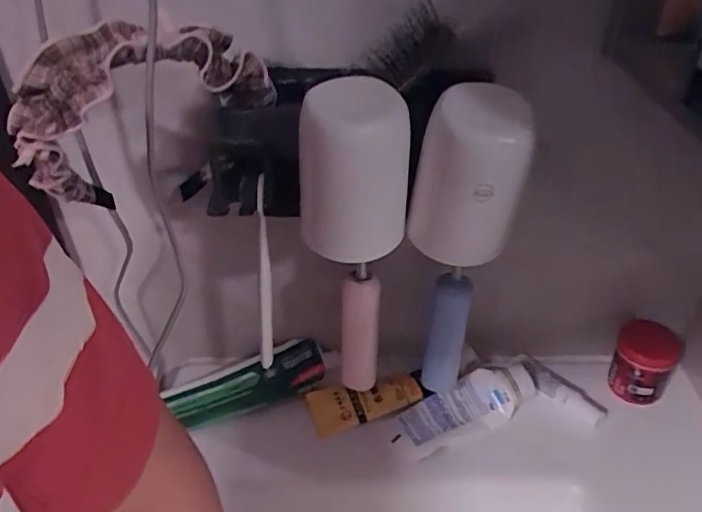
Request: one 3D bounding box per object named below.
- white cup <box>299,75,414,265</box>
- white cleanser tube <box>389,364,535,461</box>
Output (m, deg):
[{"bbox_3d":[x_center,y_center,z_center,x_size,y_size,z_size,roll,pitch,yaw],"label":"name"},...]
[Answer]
[{"bbox_3d":[-0.002,-0.047,0.327,0.066,0.114,0.058,3,38,6],"label":"white cup"},{"bbox_3d":[0.107,0.144,0.552,0.149,0.031,0.049,-18,41,-20],"label":"white cleanser tube"}]

